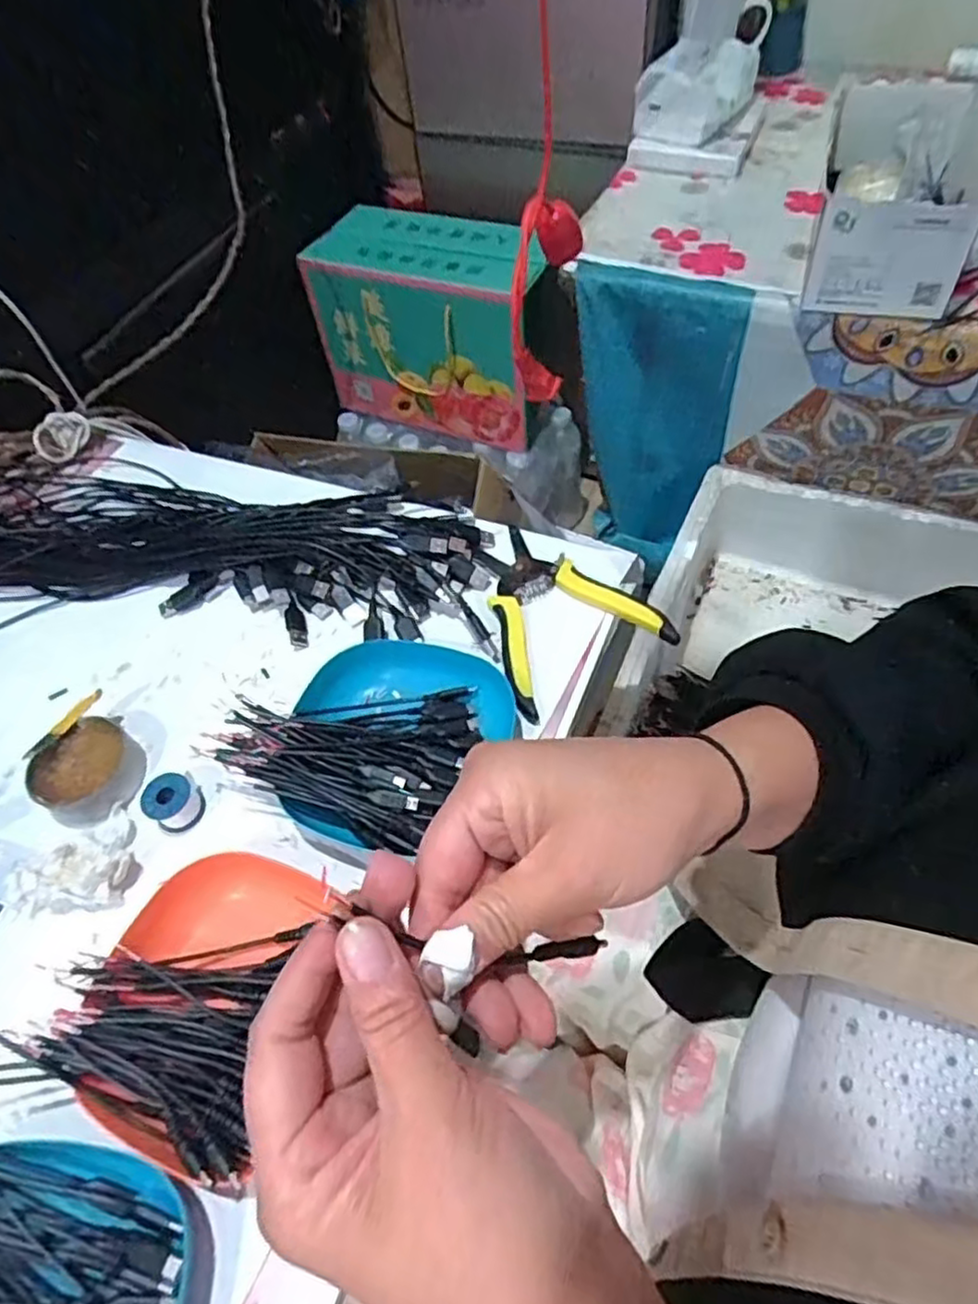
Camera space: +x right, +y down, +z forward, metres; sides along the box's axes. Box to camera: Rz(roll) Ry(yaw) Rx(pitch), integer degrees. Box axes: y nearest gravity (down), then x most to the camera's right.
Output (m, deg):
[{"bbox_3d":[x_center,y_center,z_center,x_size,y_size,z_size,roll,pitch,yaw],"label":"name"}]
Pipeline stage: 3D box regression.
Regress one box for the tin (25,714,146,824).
[{"bbox_3d":[-0.262,0.078,0.464,0.060,0.024,0.065,-3,56,4],"label":"tin"}]

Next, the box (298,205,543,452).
[{"bbox_3d":[-0.077,-0.462,1.022,0.334,0.249,0.139,22,61,19],"label":"box"}]

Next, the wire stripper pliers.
[{"bbox_3d":[0.043,-0.037,0.509,0.118,0.014,0.149,-25,57,-11],"label":"wire stripper pliers"}]

